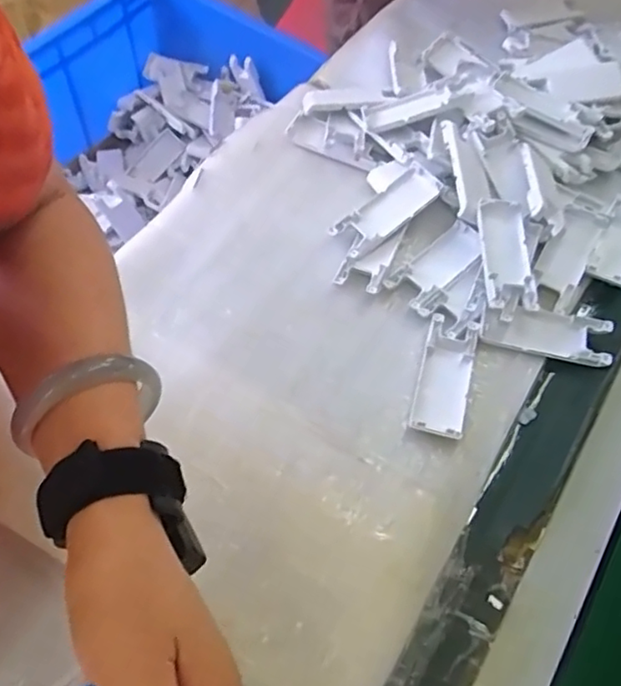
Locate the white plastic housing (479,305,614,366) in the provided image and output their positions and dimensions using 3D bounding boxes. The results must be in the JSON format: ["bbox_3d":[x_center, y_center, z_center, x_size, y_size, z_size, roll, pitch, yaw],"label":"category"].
[{"bbox_3d":[0.194,-0.011,0.506,0.104,0.014,0.040,14,59,5],"label":"white plastic housing"}]

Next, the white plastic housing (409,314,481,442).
[{"bbox_3d":[0.106,0.025,0.483,0.041,0.014,0.105,15,59,6],"label":"white plastic housing"}]

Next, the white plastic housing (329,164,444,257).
[{"bbox_3d":[0.070,-0.121,0.559,0.105,0.014,0.043,-39,67,-9],"label":"white plastic housing"}]

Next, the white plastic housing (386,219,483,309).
[{"bbox_3d":[0.113,-0.071,0.538,0.037,0.008,0.102,40,65,19],"label":"white plastic housing"}]

